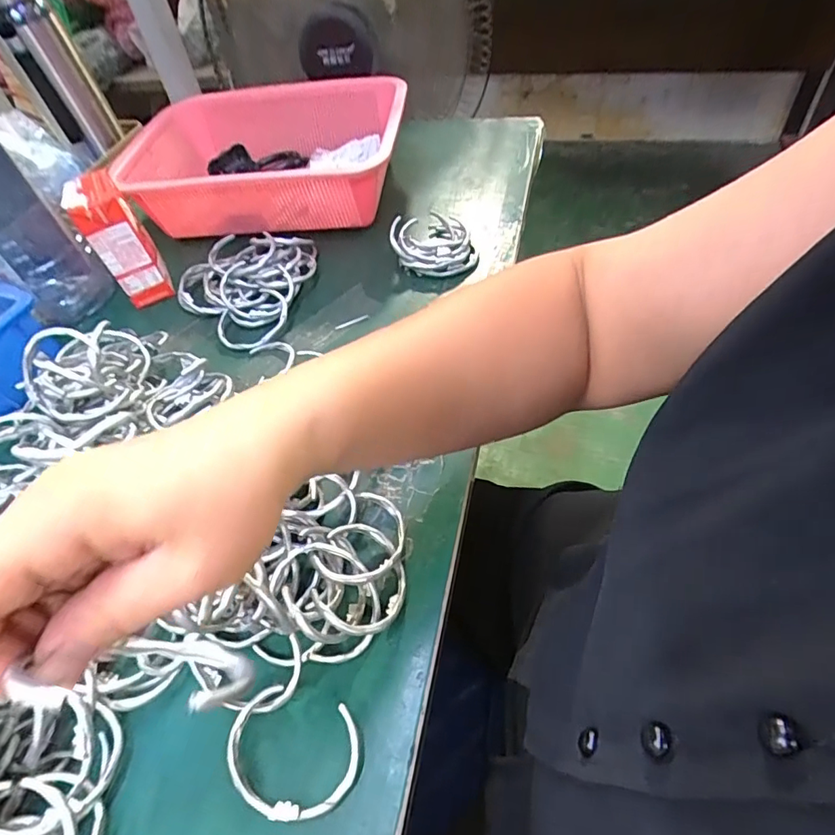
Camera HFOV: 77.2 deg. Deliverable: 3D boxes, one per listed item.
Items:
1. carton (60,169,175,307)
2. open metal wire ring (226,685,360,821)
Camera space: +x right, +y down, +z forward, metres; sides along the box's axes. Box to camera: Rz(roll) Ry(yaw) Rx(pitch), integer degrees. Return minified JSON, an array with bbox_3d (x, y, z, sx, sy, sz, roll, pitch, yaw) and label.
[{"bbox_3d":[-0.287,-0.170,0.500,0.051,0.108,0.062,-30,53,-16],"label":"carton"},{"bbox_3d":[-0.063,0.169,0.264,0.068,0.010,0.052,8,53,14],"label":"open metal wire ring"}]

